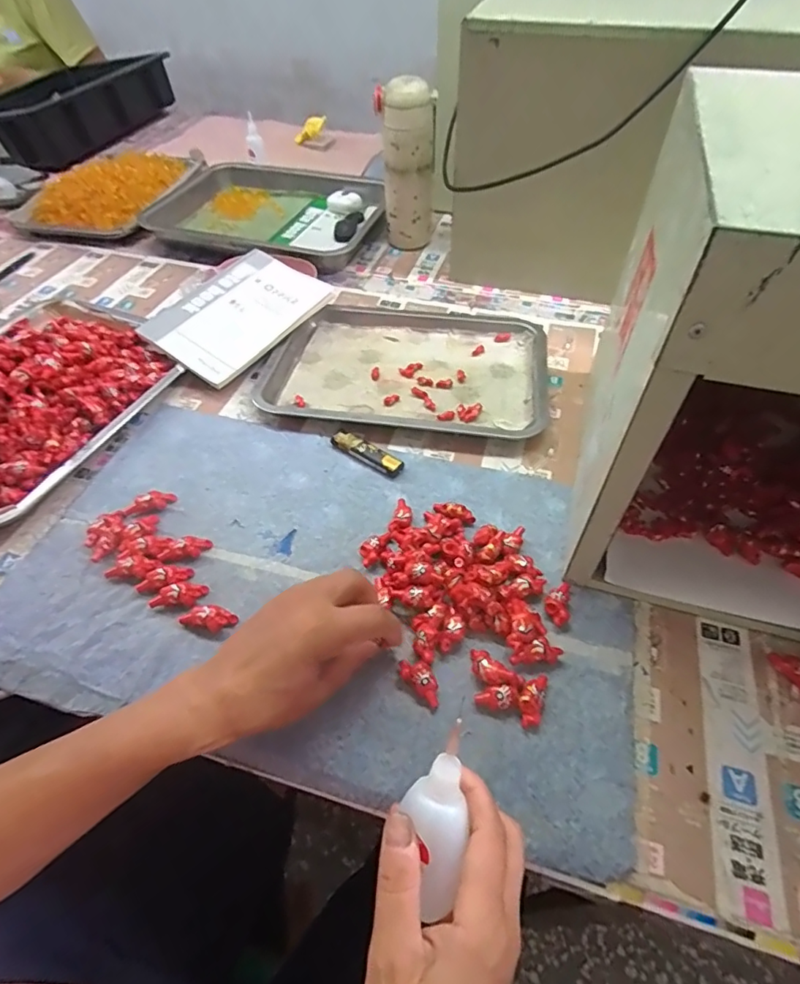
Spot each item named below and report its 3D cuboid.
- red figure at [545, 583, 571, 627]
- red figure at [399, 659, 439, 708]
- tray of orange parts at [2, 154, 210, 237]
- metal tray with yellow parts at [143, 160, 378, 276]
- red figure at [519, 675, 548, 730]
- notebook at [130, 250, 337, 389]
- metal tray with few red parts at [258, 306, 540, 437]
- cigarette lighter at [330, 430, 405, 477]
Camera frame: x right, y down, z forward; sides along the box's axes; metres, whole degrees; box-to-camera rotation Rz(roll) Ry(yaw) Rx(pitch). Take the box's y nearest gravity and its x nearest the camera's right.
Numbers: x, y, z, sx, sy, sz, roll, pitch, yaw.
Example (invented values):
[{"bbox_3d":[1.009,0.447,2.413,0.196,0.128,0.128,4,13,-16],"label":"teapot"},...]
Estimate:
[{"bbox_3d":[0.125,0.085,0.407,0.019,0.009,0.037,11,51,9],"label":"red figure"},{"bbox_3d":[0.015,0.134,0.368,0.018,0.014,0.038,-36,59,-26],"label":"red figure"},{"bbox_3d":[-0.513,-0.547,0.936,0.237,0.046,0.315,9,51,8],"label":"tray of orange parts"},{"bbox_3d":[-0.205,-0.469,0.860,0.368,0.041,0.305,13,52,11],"label":"metal tray with yellow parts"},{"bbox_3d":[0.092,0.143,0.360,0.016,0.014,0.038,17,52,13],"label":"red figure"},{"bbox_3d":[-0.198,-0.217,0.628,0.147,0.011,0.191,38,68,16],"label":"notebook"},{"bbox_3d":[0.010,-0.159,0.611,0.307,0.021,0.230,7,51,6],"label":"metal tray with few red parts"},{"bbox_3d":[-0.034,-0.041,0.517,0.083,0.010,0.021,30,57,23],"label":"cigarette lighter"}]

